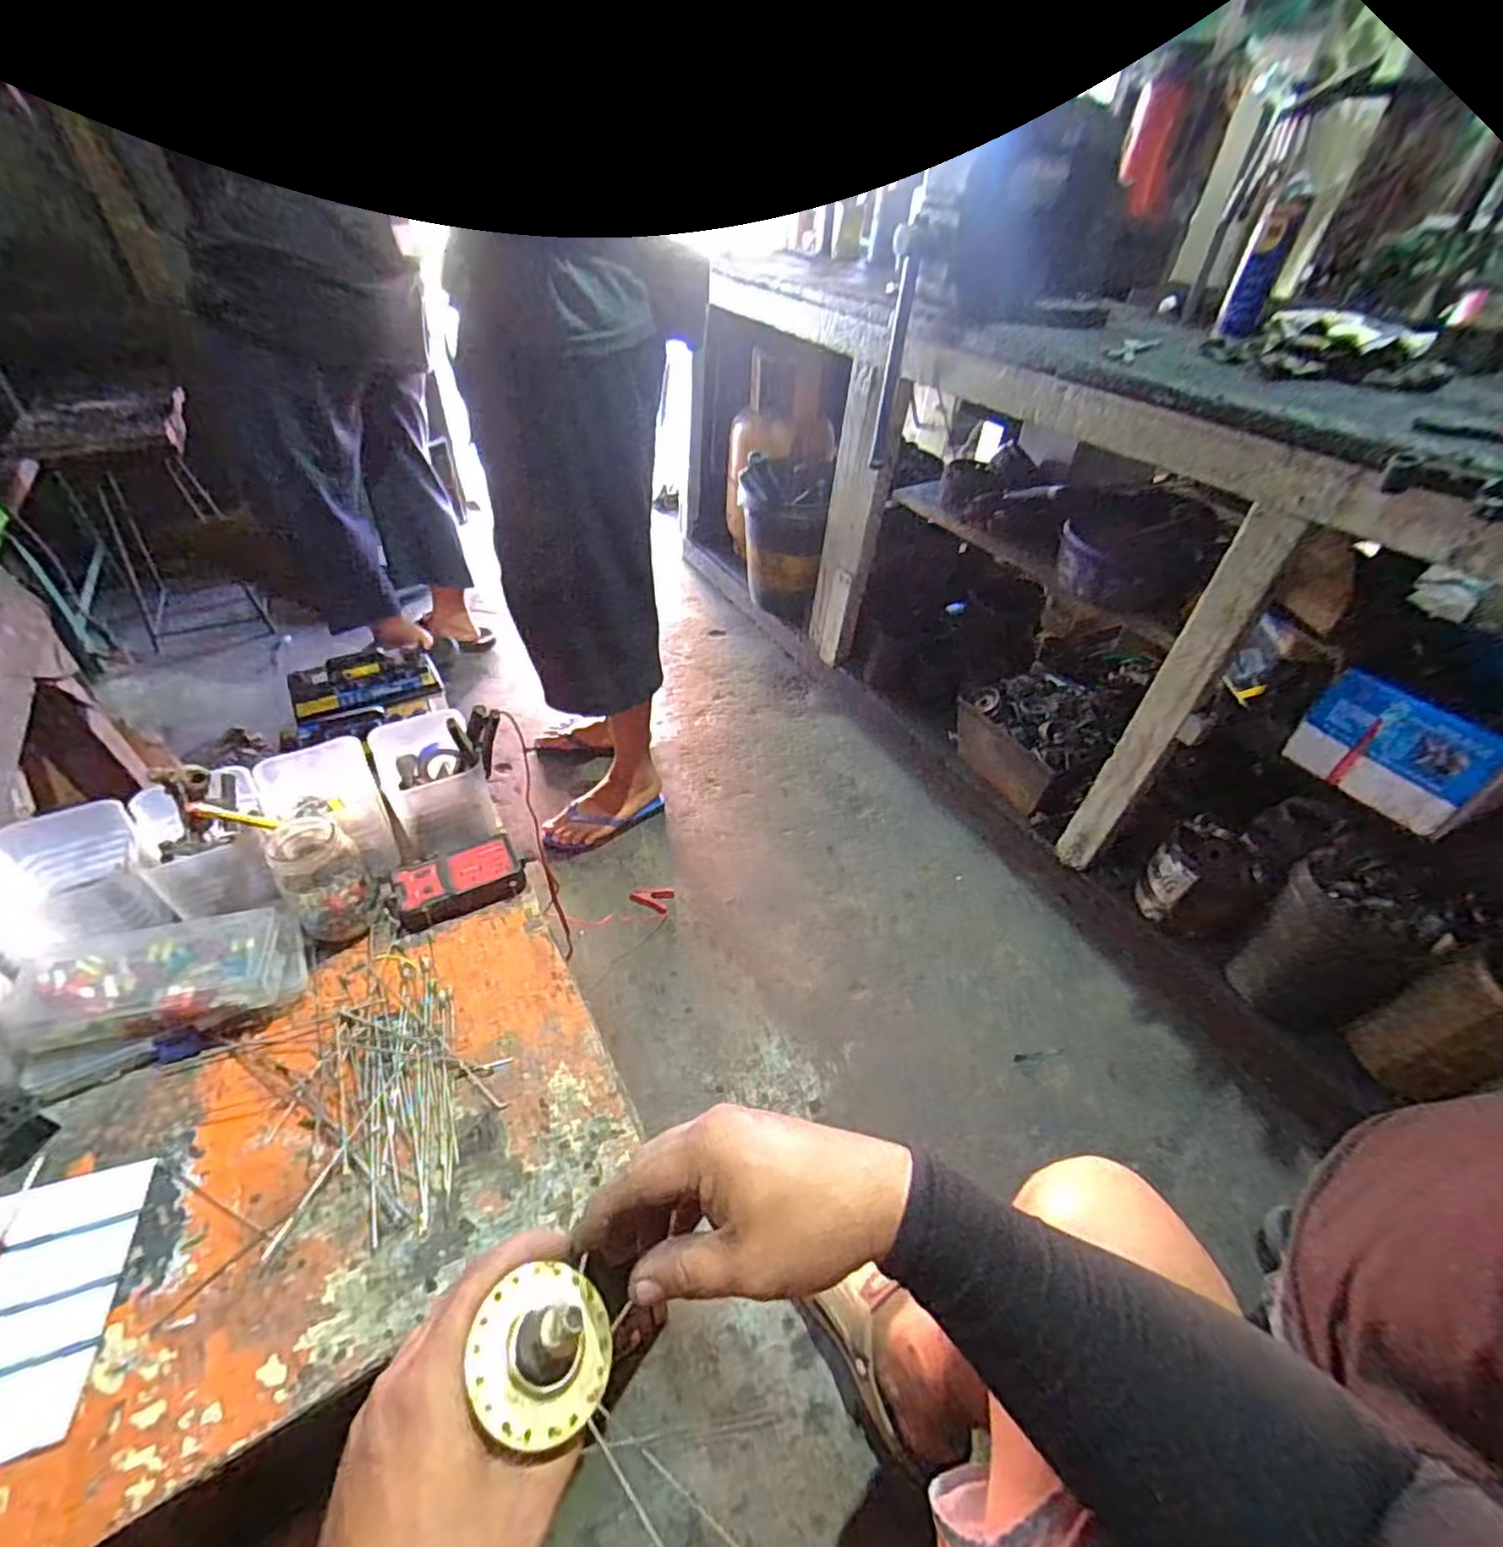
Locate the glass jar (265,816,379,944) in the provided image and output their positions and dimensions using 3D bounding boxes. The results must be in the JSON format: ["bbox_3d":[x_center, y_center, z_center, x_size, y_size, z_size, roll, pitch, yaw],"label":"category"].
[{"bbox_3d":[-0.357,0.088,0.560,0.061,0.093,0.067,-28,52,-32],"label":"glass jar"}]

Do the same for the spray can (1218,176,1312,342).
[{"bbox_3d":[0.864,-0.863,1.128,0.064,0.201,0.058,23,45,18],"label":"spray can"}]

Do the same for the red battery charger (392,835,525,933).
[{"bbox_3d":[-0.268,0.097,0.613,0.105,0.026,0.061,-19,48,-25],"label":"red battery charger"}]

